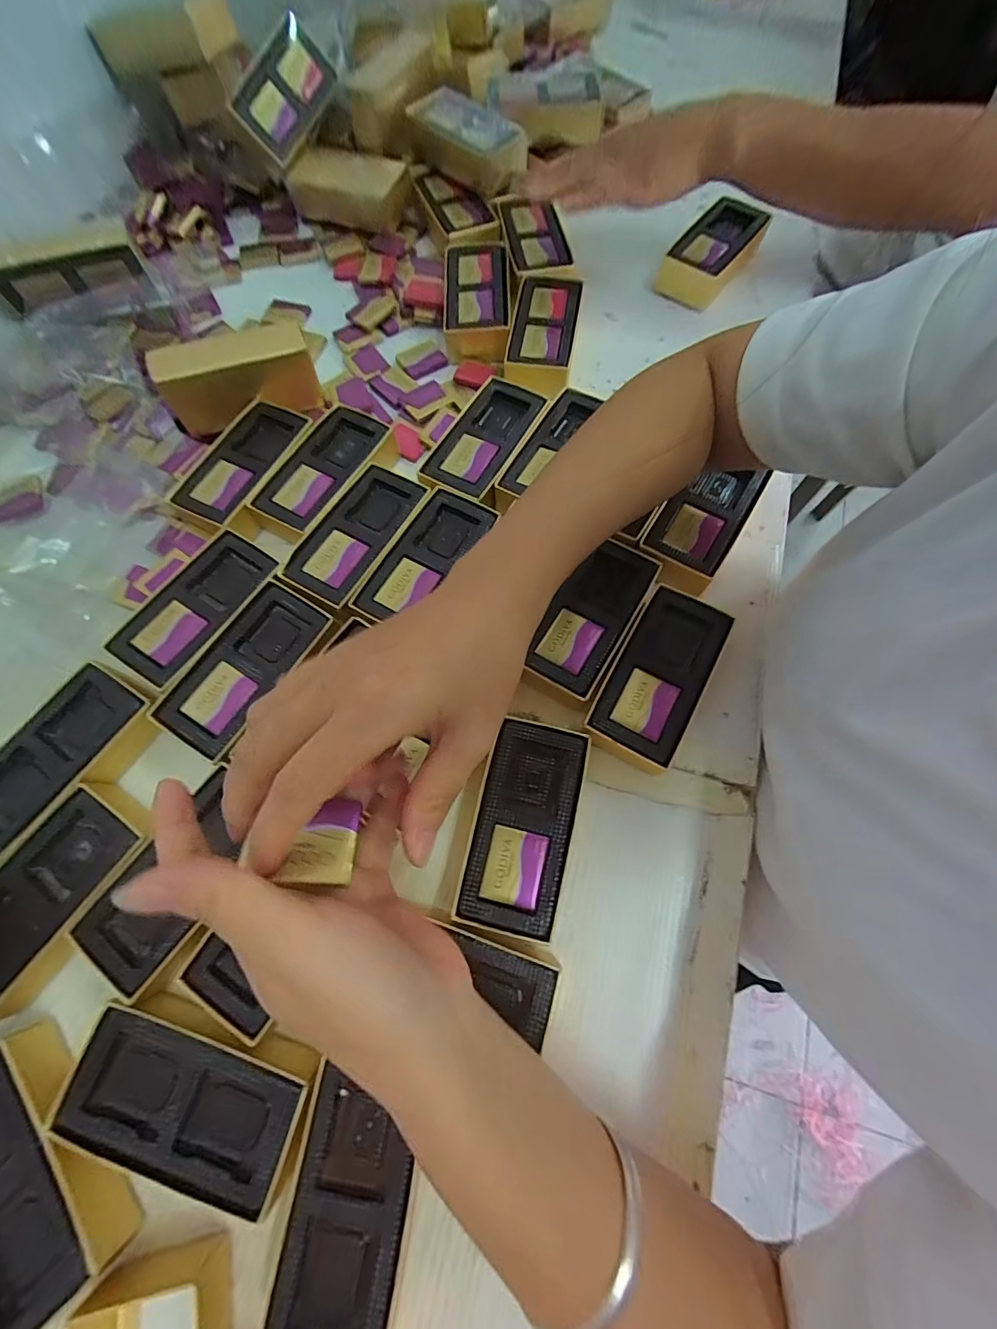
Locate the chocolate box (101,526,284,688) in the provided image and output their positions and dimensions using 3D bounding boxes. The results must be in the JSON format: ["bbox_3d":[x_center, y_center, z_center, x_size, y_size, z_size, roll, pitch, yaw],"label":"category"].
[{"bbox_3d":[-0.208,-0.040,0.330,0.066,0.024,0.113,32,73,11],"label":"chocolate box"}]

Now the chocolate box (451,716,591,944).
[{"bbox_3d":[0.015,0.095,0.284,0.056,0.033,0.113,14,71,4],"label":"chocolate box"}]

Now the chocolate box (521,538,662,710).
[{"bbox_3d":[0.062,-0.028,0.327,0.051,0.032,0.116,30,73,10],"label":"chocolate box"}]

